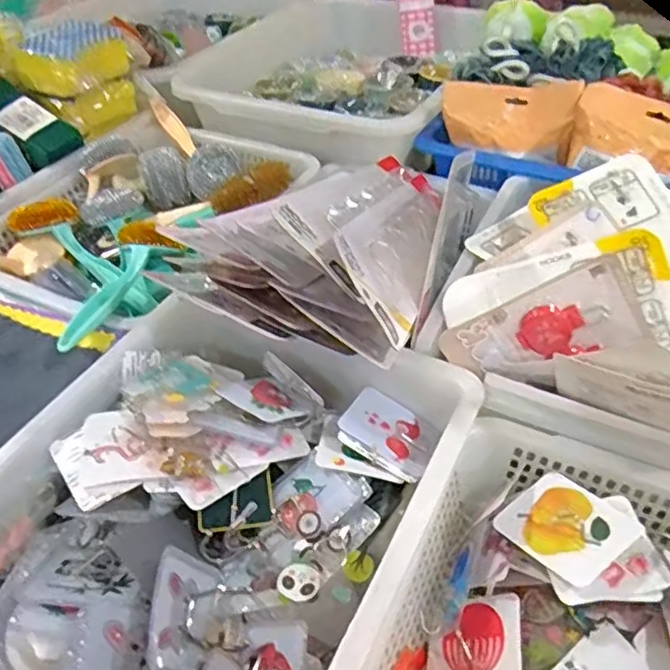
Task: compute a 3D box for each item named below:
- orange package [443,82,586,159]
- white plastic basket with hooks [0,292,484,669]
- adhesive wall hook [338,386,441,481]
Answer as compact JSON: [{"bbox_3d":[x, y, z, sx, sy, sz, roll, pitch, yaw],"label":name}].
[{"bbox_3d":[0.219,-0.277,0.815,0.158,0.087,0.030,13,14,16],"label":"orange package"},{"bbox_3d":[-0.102,0.149,0.502,0.320,0.095,0.396,18,46,20],"label":"white plastic basket with hooks"},{"bbox_3d":[0.049,0.083,0.561,0.081,0.005,0.079,34,32,9],"label":"adhesive wall hook"}]

